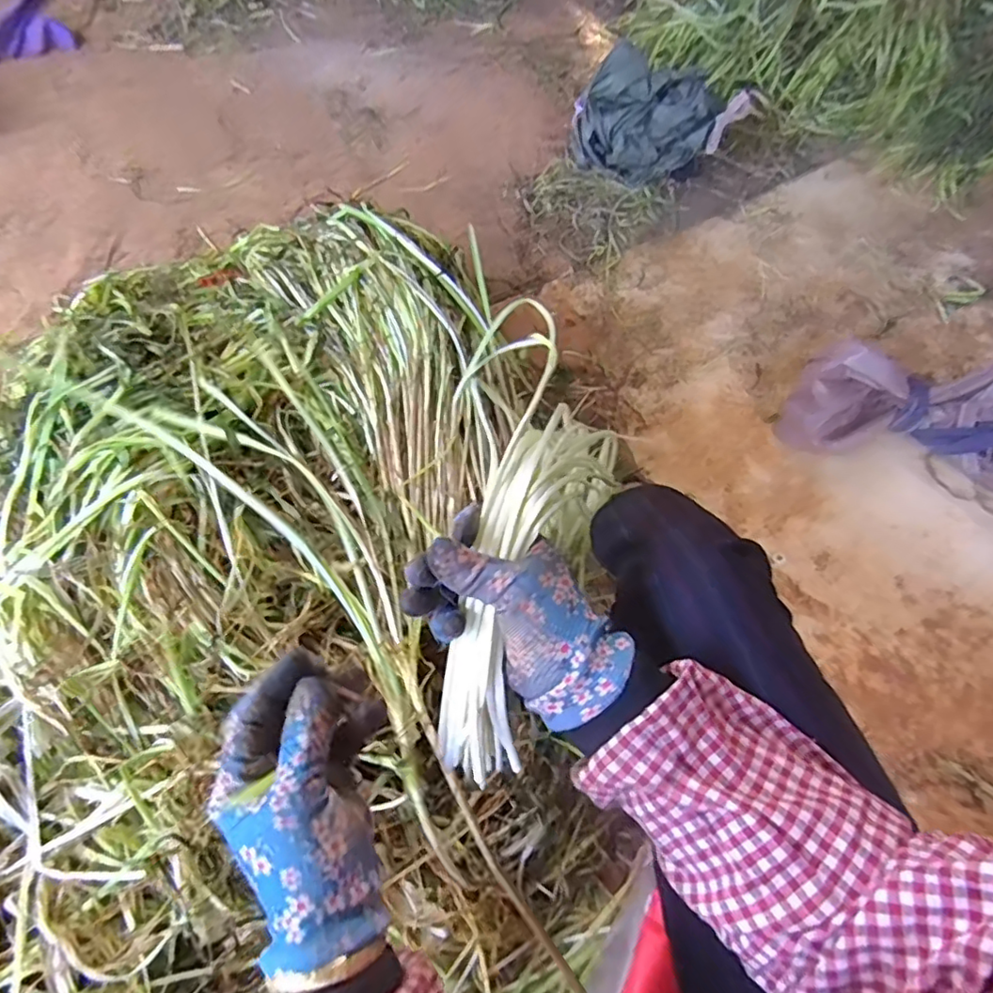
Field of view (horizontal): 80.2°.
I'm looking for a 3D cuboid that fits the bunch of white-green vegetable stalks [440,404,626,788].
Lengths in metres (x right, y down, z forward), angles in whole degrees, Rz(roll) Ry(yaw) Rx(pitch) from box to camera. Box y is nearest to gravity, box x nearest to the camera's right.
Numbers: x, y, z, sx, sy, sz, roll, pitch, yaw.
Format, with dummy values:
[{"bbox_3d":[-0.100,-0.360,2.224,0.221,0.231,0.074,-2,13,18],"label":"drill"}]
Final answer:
[{"bbox_3d":[0.012,0.051,0.361,0.067,0.041,0.221,19,75,8],"label":"bunch of white-green vegetable stalks"}]

